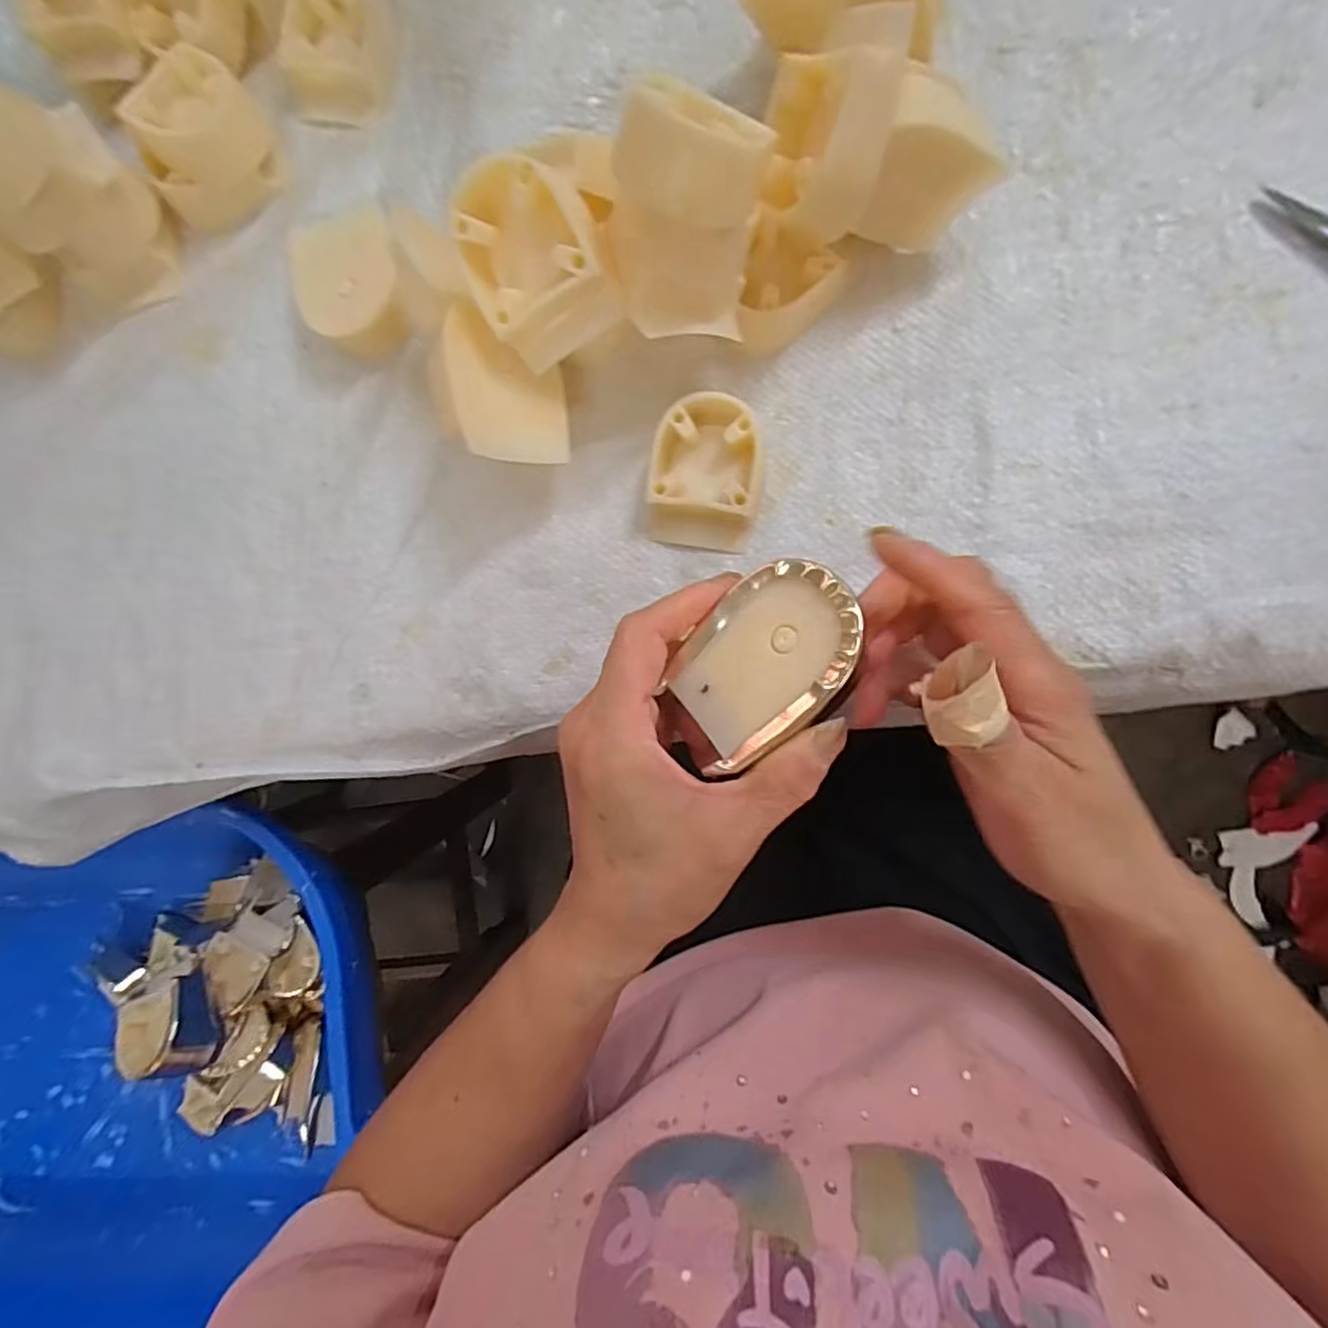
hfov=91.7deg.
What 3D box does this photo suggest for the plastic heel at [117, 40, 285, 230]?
[{"bbox_3d":[-0.216,-0.243,0.302,0.047,0.035,0.061,43,93,8],"label":"plastic heel"}]

